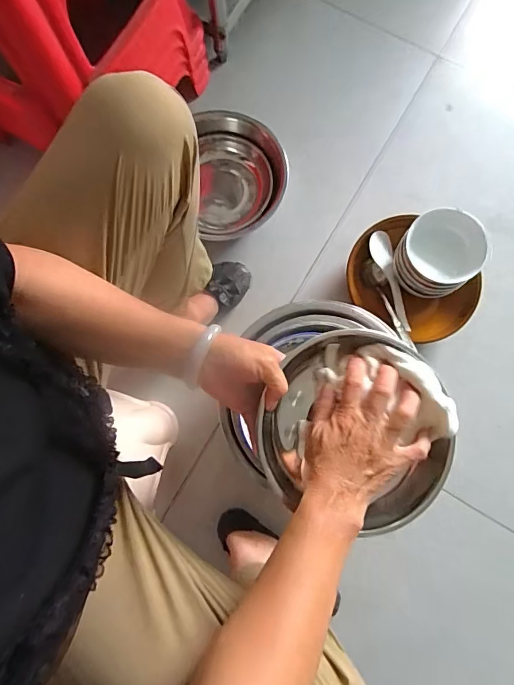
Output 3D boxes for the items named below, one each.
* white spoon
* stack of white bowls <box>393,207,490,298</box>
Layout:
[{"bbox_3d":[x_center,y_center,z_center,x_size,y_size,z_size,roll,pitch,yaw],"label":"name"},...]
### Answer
[{"bbox_3d":[0.253,-0.116,0.779,0.044,0.031,0.187,-16,81,-1],"label":"white spoon"},{"bbox_3d":[0.326,-0.151,0.739,0.136,0.097,0.152,39,101,21],"label":"stack of white bowls"}]

